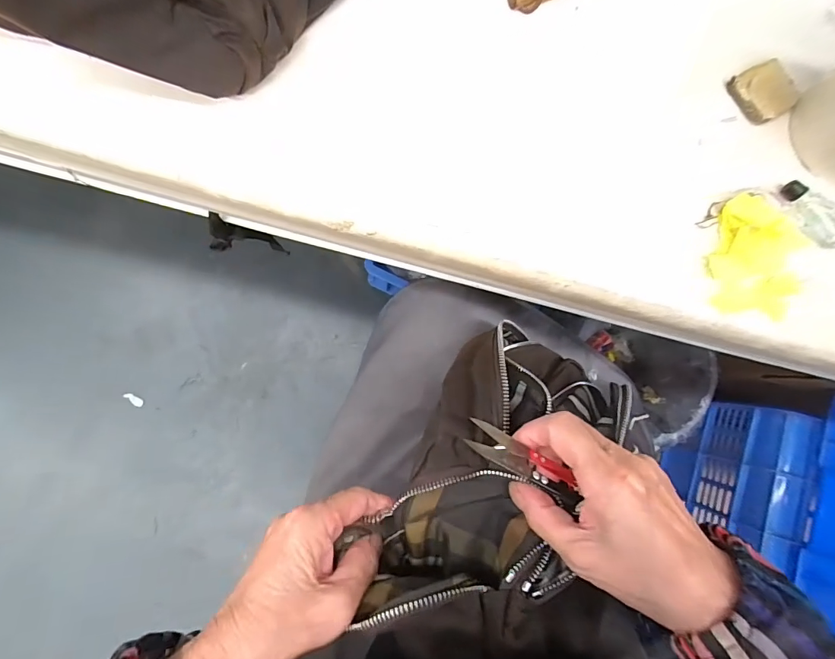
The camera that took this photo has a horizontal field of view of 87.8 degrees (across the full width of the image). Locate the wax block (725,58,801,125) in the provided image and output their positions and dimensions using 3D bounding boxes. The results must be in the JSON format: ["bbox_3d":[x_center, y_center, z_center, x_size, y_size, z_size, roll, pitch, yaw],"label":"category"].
[{"bbox_3d":[0.234,-0.160,0.291,0.042,0.007,0.037,-26,89,-6],"label":"wax block"}]

